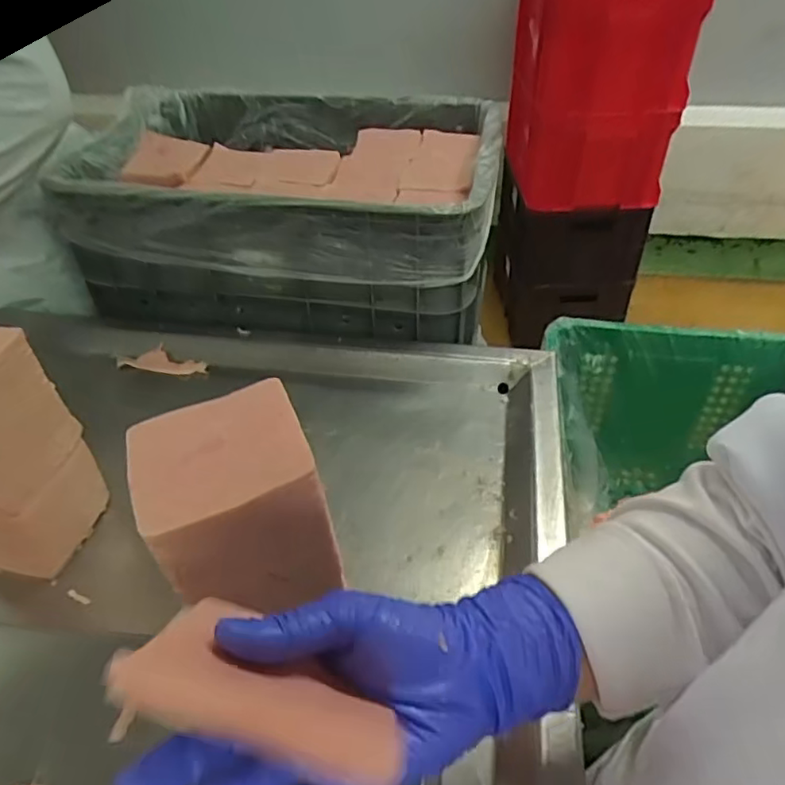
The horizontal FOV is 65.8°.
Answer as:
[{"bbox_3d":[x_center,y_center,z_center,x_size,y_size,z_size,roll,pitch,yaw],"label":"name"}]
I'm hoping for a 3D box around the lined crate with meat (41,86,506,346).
[{"bbox_3d":[-0.122,-0.243,0.805,0.495,0.176,0.400,5,42,8],"label":"lined crate with meat"}]

